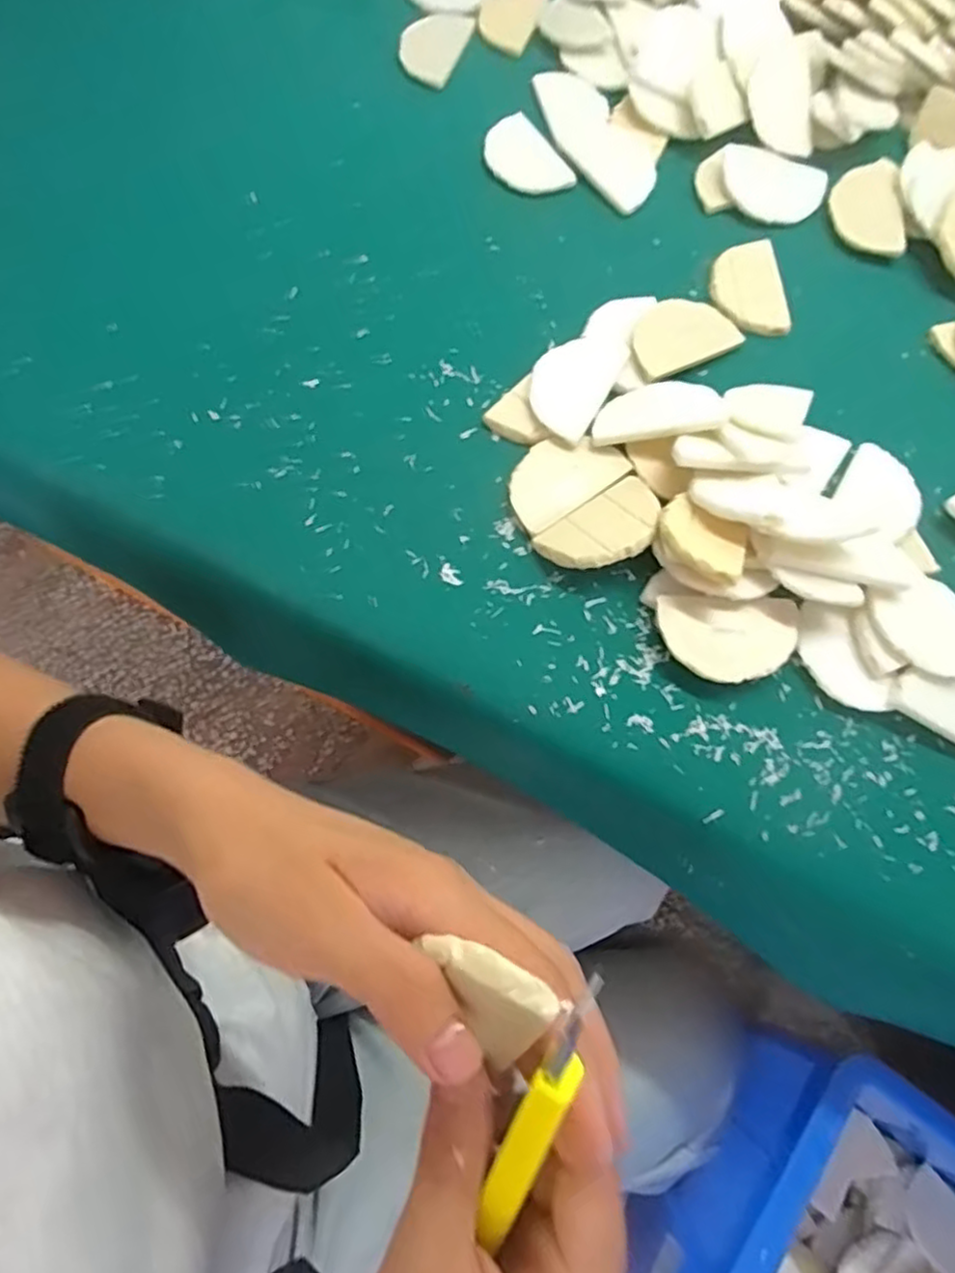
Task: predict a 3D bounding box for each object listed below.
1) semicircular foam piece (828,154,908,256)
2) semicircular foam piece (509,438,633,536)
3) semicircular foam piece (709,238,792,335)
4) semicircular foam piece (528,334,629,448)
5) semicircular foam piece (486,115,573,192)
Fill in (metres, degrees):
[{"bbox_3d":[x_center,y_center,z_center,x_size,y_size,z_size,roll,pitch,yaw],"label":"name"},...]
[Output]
[{"bbox_3d":[0.251,-0.279,0.446,0.044,0.011,0.075,2,71,0],"label":"semicircular foam piece"},{"bbox_3d":[0.045,-0.088,0.379,0.065,0.006,0.042,-34,75,-12],"label":"semicircular foam piece"},{"bbox_3d":[0.166,-0.215,0.426,0.042,0.005,0.068,-3,71,-2],"label":"semicircular foam piece"},{"bbox_3d":[0.054,-0.145,0.397,0.043,0.007,0.070,28,73,8],"label":"semicircular foam piece"},{"bbox_3d":[0.029,-0.319,0.460,0.045,0.007,0.071,-25,73,-9],"label":"semicircular foam piece"}]

